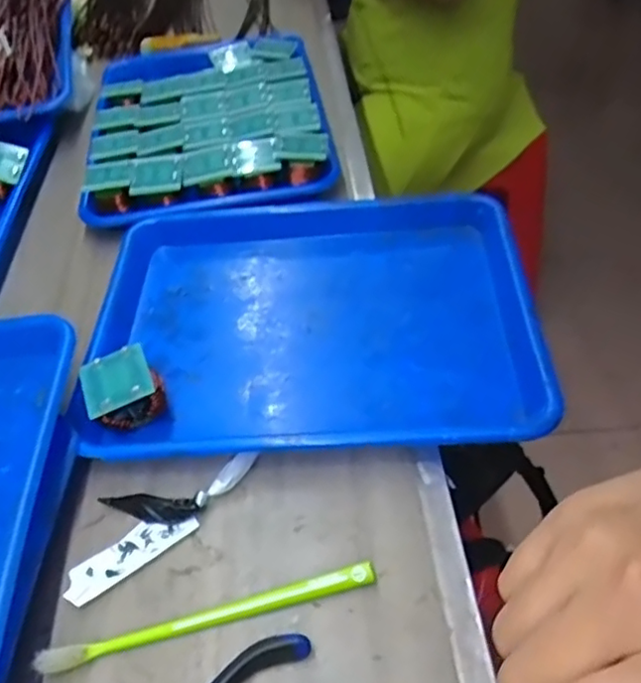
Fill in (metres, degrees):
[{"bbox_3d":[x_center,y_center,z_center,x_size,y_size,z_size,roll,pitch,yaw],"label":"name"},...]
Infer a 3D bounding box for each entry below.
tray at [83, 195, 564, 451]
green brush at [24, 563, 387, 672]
[{"bbox_3d":[-0.008,-0.027,0.480,0.318,0.041,0.259,-2,49,4],"label":"tray"},{"bbox_3d":[-0.062,0.155,0.348,0.188,0.018,0.012,-13,49,-5],"label":"green brush"}]

